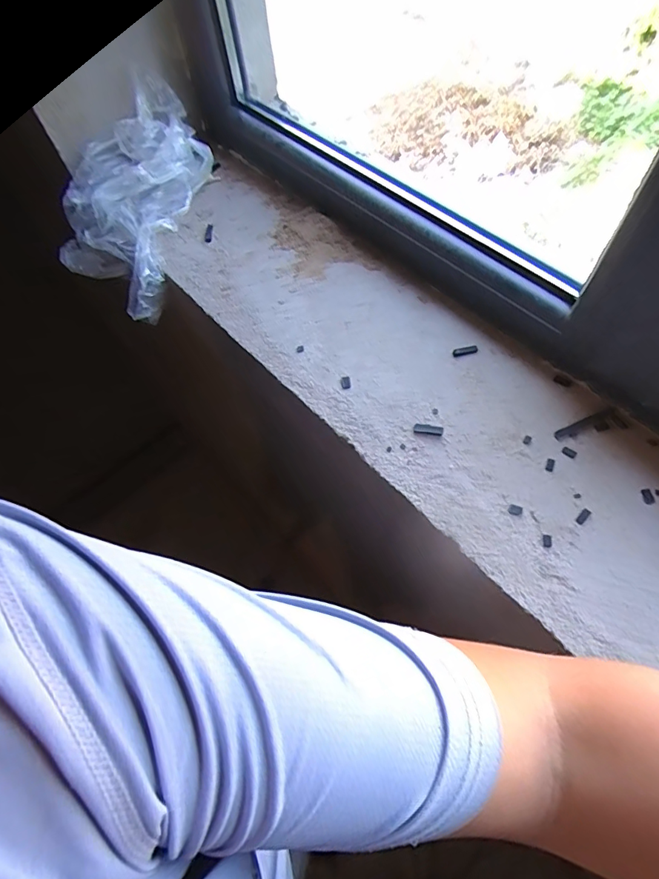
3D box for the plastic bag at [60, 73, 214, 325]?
[{"bbox_3d":[-0.289,-0.341,0.666,0.170,0.152,0.293,13,65,10],"label":"plastic bag"}]

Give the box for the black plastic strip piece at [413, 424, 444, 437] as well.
[{"bbox_3d":[0.106,-0.010,0.500,0.031,0.004,0.012,11,64,8],"label":"black plastic strip piece"}]

